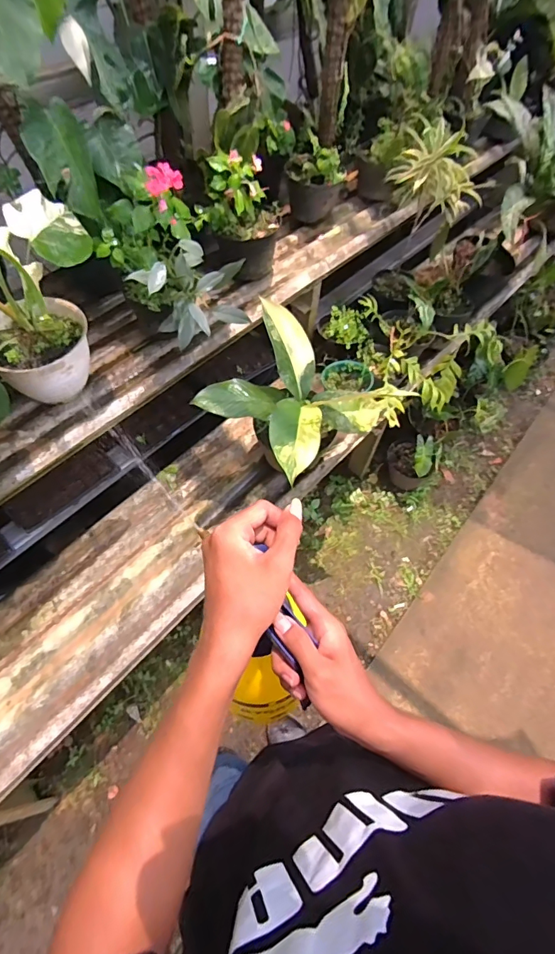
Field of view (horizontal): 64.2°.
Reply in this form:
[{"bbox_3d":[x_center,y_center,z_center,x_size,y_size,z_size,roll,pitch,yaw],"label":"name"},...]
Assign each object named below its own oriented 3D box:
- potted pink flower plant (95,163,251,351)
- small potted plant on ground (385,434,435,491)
[{"bbox_3d":[-0.235,-0.458,0.956,0.215,0.319,0.270,-36,68,-21],"label":"potted pink flower plant"},{"bbox_3d":[0.493,-0.065,1.673,0.164,0.222,0.143,27,62,12],"label":"small potted plant on ground"}]

